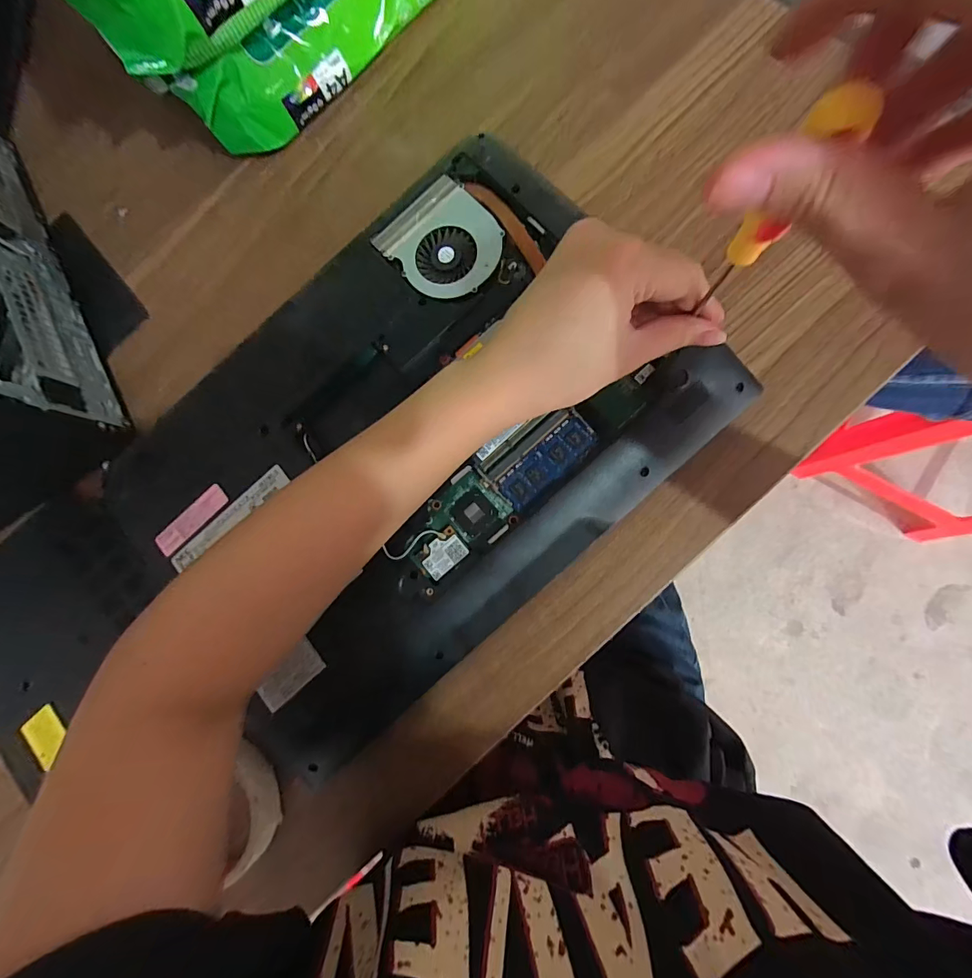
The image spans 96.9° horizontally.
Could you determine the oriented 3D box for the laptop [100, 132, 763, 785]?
[{"bbox_3d":[-0.060,-0.029,0.288,0.370,0.024,0.267,-42,80,0],"label":"laptop"}]

